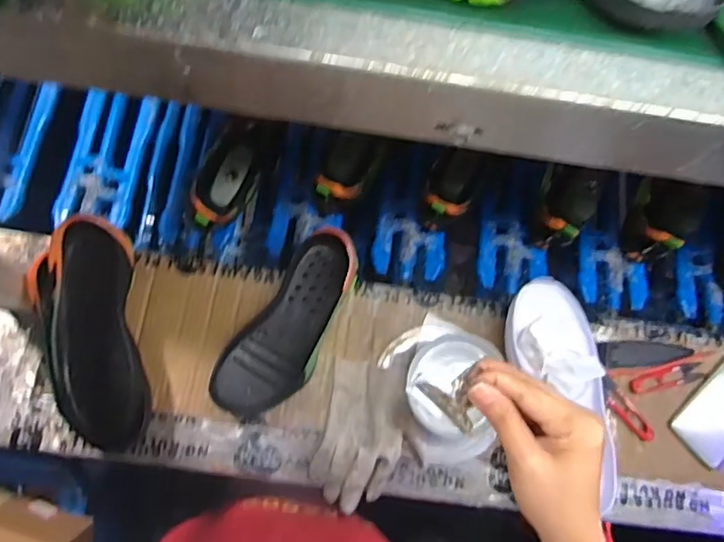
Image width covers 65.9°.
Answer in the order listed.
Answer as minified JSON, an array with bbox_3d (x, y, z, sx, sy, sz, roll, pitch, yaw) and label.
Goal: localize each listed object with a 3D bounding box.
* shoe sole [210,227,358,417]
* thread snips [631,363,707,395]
[{"bbox_3d":[-0.078,0.062,0.640,0.090,0.031,0.226,34,81,2],"label":"shoe sole"},{"bbox_3d":[0.372,0.130,0.681,0.099,0.004,0.023,-9,65,-10],"label":"thread snips"}]

